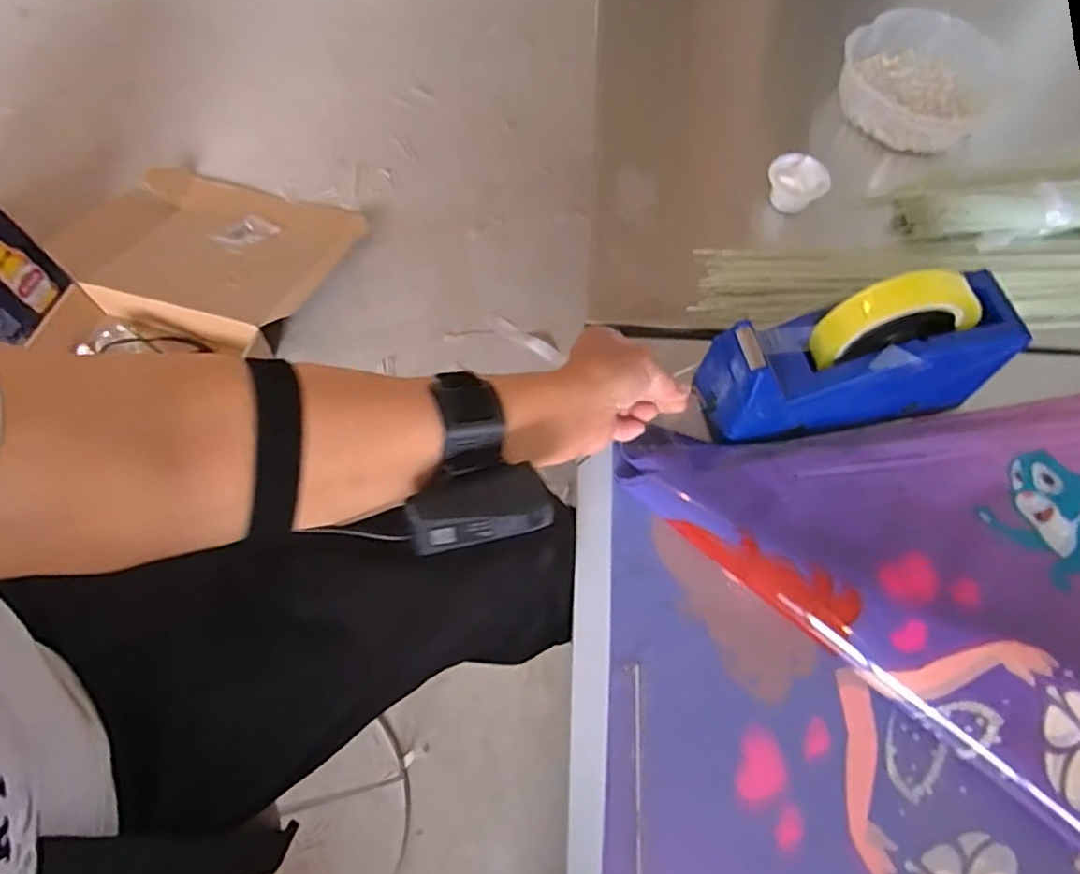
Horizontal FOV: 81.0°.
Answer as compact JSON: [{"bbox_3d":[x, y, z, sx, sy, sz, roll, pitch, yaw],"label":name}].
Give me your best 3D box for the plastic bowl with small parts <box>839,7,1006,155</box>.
[{"bbox_3d":[0.385,-0.366,0.641,0.146,0.045,0.153,1,65,-1],"label":"plastic bowl with small parts"}]

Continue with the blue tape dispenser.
[{"bbox_3d":[0.230,-0.058,0.453,0.204,0.121,0.071,-10,65,-4],"label":"blue tape dispenser"}]

